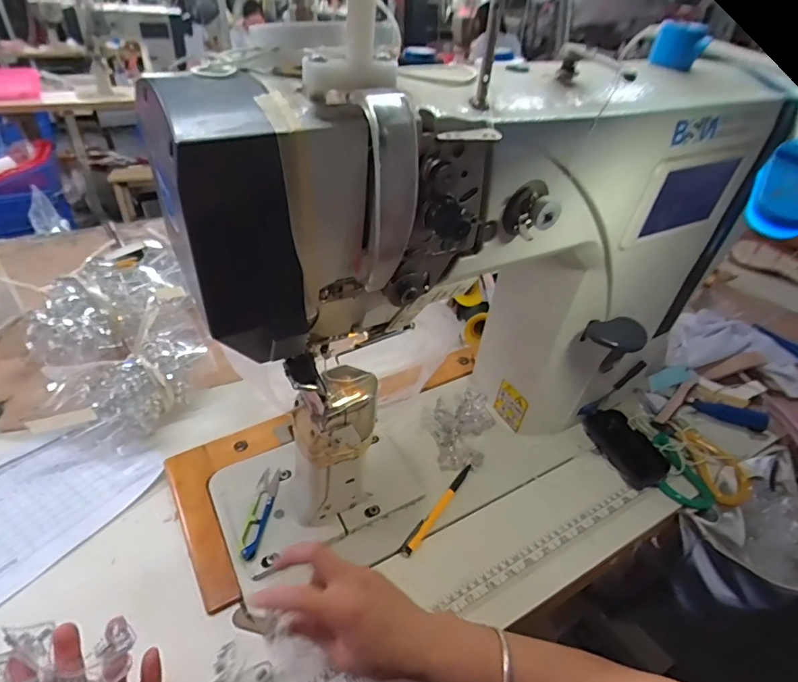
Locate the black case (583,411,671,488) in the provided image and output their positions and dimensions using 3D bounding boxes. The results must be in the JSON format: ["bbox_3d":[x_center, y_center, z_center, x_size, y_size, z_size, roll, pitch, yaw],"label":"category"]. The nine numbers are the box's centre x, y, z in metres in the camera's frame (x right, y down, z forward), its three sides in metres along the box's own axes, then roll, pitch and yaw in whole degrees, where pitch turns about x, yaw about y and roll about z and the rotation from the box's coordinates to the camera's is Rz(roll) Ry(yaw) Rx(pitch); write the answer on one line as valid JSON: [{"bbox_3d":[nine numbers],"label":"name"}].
[{"bbox_3d":[0.293,0.137,0.618,0.060,0.032,0.113,-6,36,-11],"label":"black case"}]

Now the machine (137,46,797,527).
[{"bbox_3d":[0.080,-0.033,0.448,0.473,0.389,0.158,-17,39,-25],"label":"machine"}]

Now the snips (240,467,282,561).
[{"bbox_3d":[-0.149,0.182,0.514,0.024,0.008,0.104,3,35,1],"label":"snips"}]

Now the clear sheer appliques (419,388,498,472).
[{"bbox_3d":[0.083,0.109,0.612,0.087,0.046,0.094,-8,36,-14],"label":"clear sheer appliques"}]

